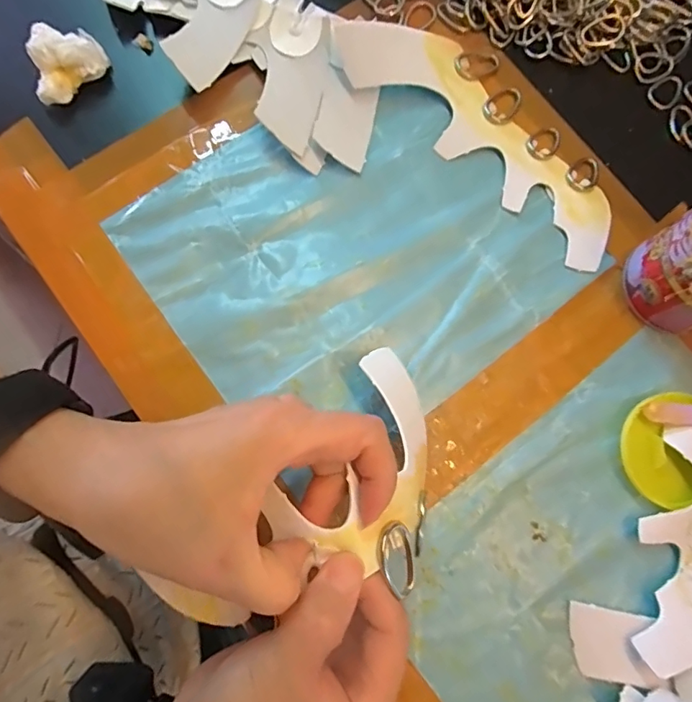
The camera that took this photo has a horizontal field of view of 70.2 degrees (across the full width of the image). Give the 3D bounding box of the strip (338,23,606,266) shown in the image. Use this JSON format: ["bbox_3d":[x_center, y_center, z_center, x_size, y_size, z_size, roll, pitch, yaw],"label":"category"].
[{"bbox_3d":[0.089,-0.143,0.316,0.215,0.020,0.065,43,80,6],"label":"strip"}]

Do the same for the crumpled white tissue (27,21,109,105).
[{"bbox_3d":[-0.178,-0.181,0.311,0.031,0.032,0.050,45,80,6],"label":"crumpled white tissue"}]

